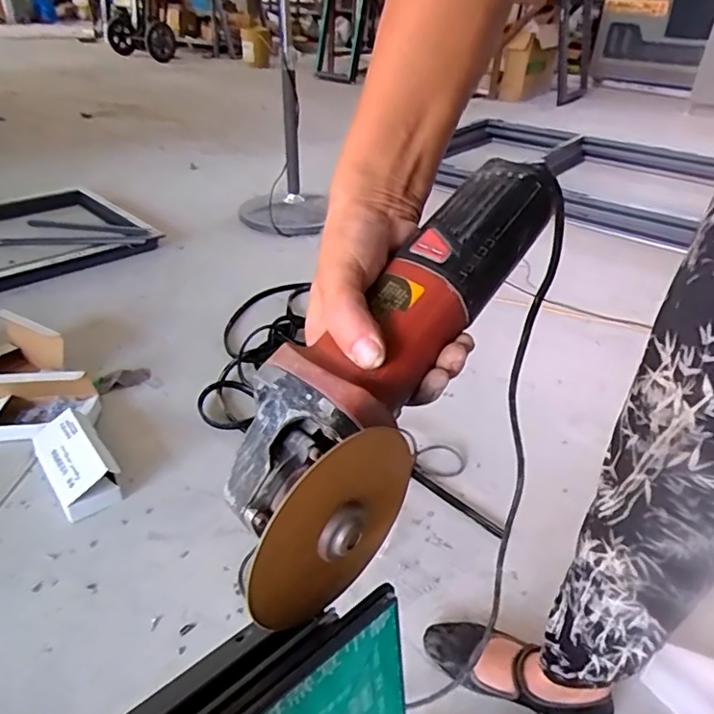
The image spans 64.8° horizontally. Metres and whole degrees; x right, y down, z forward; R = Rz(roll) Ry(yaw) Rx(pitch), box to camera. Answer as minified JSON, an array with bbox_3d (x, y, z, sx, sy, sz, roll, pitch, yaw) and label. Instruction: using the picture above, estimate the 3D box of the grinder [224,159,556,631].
[{"bbox_3d":[0.019,-0.002,0.300,0.077,0.084,0.274,22,66,28],"label":"grinder"}]

